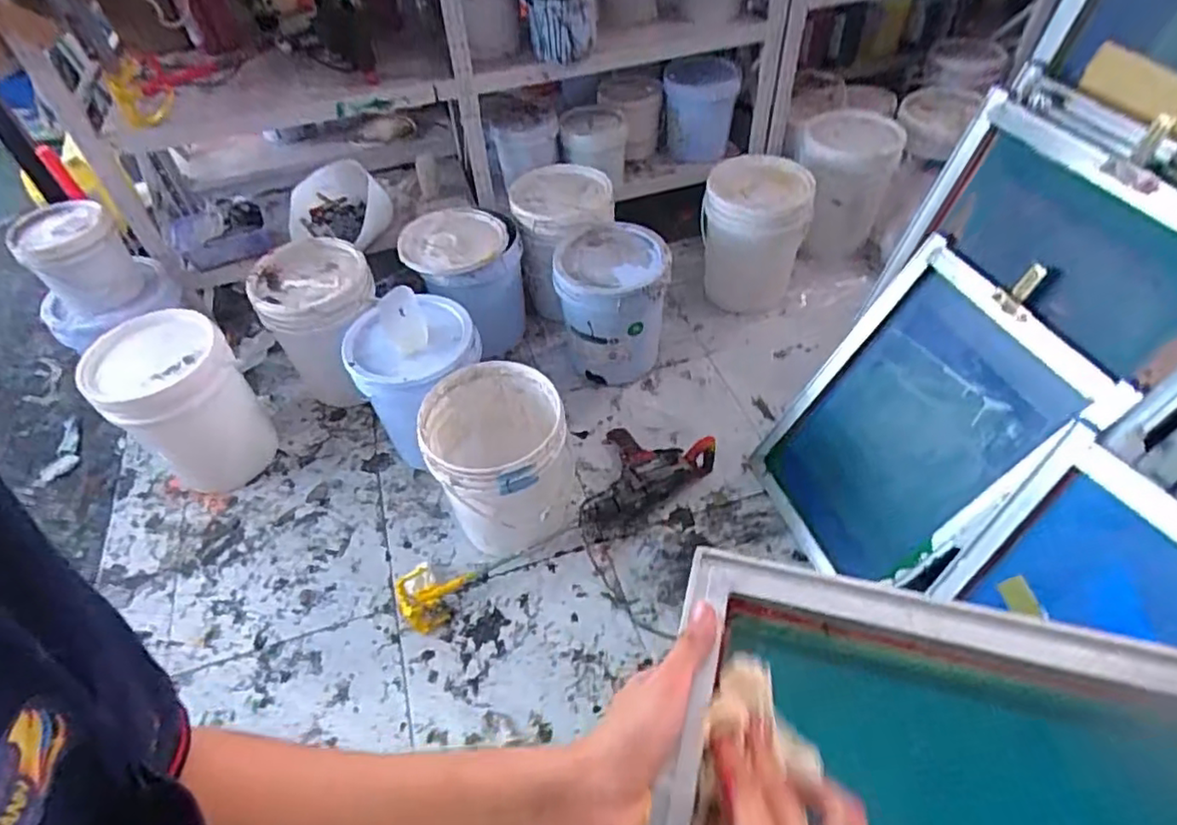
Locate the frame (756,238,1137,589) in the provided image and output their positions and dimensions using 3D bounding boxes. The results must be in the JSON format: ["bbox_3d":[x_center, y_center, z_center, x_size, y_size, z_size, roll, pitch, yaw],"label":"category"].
[{"bbox_3d":[0.624,0.044,1.303,0.065,0.676,0.475,-1,50,-28],"label":"frame"}]

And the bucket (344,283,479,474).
[{"bbox_3d":[-0.412,-0.059,1.622,0.295,0.402,0.294,-2,50,3],"label":"bucket"}]

